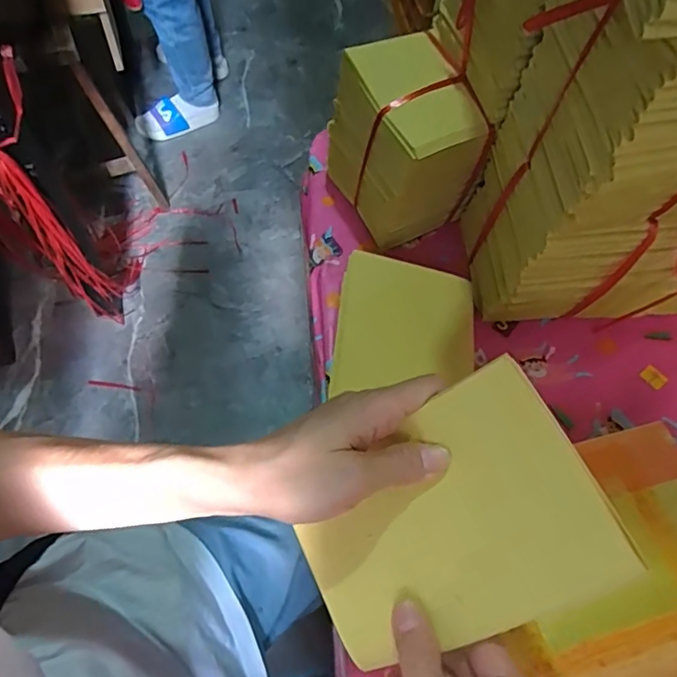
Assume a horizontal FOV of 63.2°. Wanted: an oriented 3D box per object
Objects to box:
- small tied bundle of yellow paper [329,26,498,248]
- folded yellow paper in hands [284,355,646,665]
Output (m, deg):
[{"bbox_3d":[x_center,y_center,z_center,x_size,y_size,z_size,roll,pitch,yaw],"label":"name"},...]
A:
[{"bbox_3d":[0.061,-0.179,0.516,0.092,0.142,0.125,-24,66,-15],"label":"small tied bundle of yellow paper"},{"bbox_3d":[0.052,0.100,0.291,0.159,0.013,0.112,-35,72,17],"label":"folded yellow paper in hands"}]

